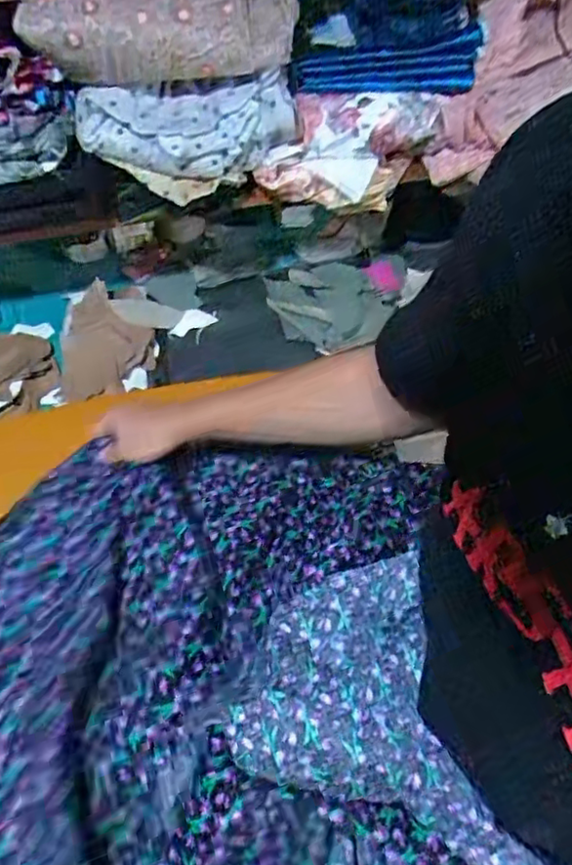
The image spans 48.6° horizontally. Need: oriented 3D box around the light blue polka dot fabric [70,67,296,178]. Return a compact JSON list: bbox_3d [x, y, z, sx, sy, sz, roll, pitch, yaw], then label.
[{"bbox_3d":[-0.094,-0.298,0.620,0.209,0.081,0.052,-7,57,-2],"label":"light blue polka dot fabric"}]

